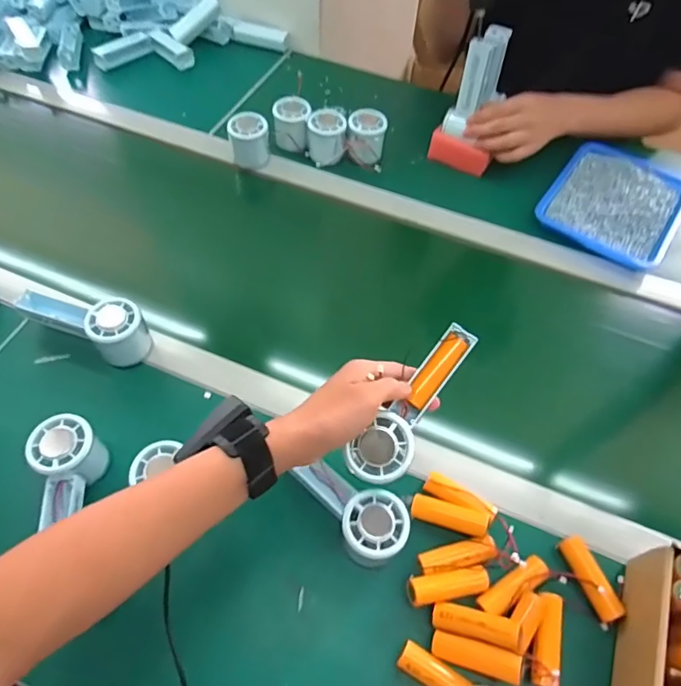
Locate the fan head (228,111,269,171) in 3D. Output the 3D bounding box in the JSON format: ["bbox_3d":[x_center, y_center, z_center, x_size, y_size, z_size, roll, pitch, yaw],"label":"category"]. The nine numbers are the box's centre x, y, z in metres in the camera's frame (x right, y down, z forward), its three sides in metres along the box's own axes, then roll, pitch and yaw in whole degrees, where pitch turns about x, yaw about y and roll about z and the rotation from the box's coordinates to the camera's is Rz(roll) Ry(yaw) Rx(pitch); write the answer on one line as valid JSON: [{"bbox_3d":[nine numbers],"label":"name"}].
[{"bbox_3d":[-0.135,-0.299,0.756,0.057,0.063,0.052,0,57,-2],"label":"fan head"}]

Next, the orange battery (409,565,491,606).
[{"bbox_3d":[0.095,0.211,0.448,0.075,0.015,0.022,-9,58,-9],"label":"orange battery"}]

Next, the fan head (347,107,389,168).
[{"bbox_3d":[0.039,-0.306,0.774,0.054,0.069,0.064,7,57,2],"label":"fan head"}]

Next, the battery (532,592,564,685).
[{"bbox_3d":[0.177,0.254,0.436,0.022,0.021,0.071,18,58,9],"label":"battery"}]

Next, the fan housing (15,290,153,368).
[{"bbox_3d":[-0.287,-0.026,0.575,0.150,0.062,0.057,23,59,12],"label":"fan housing"}]

